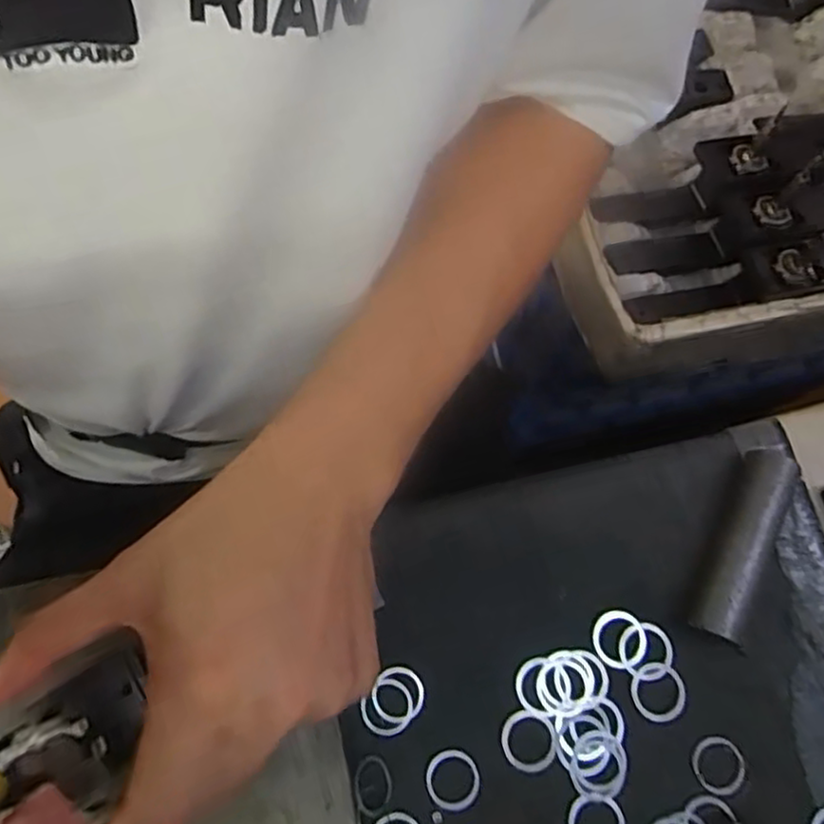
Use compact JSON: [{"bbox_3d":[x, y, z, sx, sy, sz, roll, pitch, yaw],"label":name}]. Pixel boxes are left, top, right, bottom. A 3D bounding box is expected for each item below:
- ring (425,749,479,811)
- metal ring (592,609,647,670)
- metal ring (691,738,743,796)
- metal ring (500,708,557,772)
[{"bbox_3d":[0.018,0.164,0.312,0.023,0.004,0.025,1,72,-3],"label":"ring"},{"bbox_3d":[0.099,0.108,0.334,0.026,0.004,0.027,5,72,-2],"label":"metal ring"},{"bbox_3d":[0.140,0.162,0.320,0.023,0.004,0.024,1,72,-3],"label":"metal ring"},{"bbox_3d":[0.053,0.150,0.319,0.026,0.004,0.025,1,72,-3],"label":"metal ring"}]

